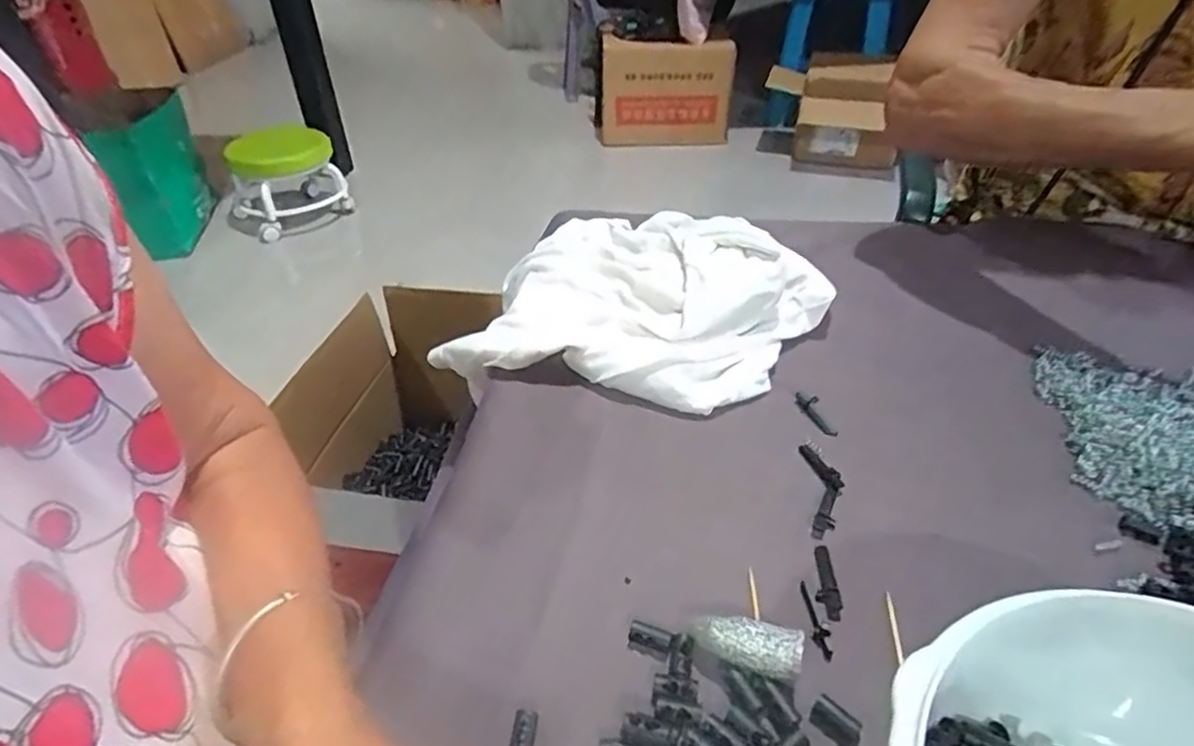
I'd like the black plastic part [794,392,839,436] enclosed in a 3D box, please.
[{"bbox_3d":[0.131,0.024,0.399,0.010,0.008,0.037,-14,38,-11],"label":"black plastic part"}]

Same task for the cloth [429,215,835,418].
[{"bbox_3d":[0.027,-0.055,0.469,0.237,0.061,0.185,19,43,23],"label":"cloth"}]

